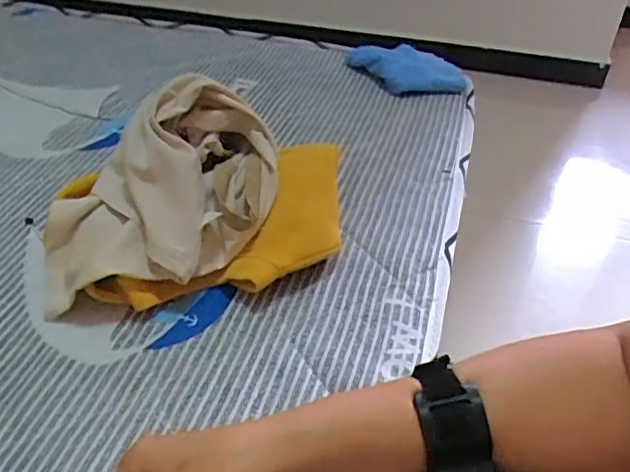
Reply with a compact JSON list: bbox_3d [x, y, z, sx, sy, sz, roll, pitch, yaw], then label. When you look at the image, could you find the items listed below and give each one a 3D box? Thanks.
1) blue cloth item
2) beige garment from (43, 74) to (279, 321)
[{"bbox_3d":[0.134,-0.254,0.850,0.160,0.026,0.119,-2,40,-4],"label":"blue cloth item"},{"bbox_3d":[-0.132,-0.032,0.491,0.210,0.136,0.136,-13,42,-16],"label":"beige garment"}]

